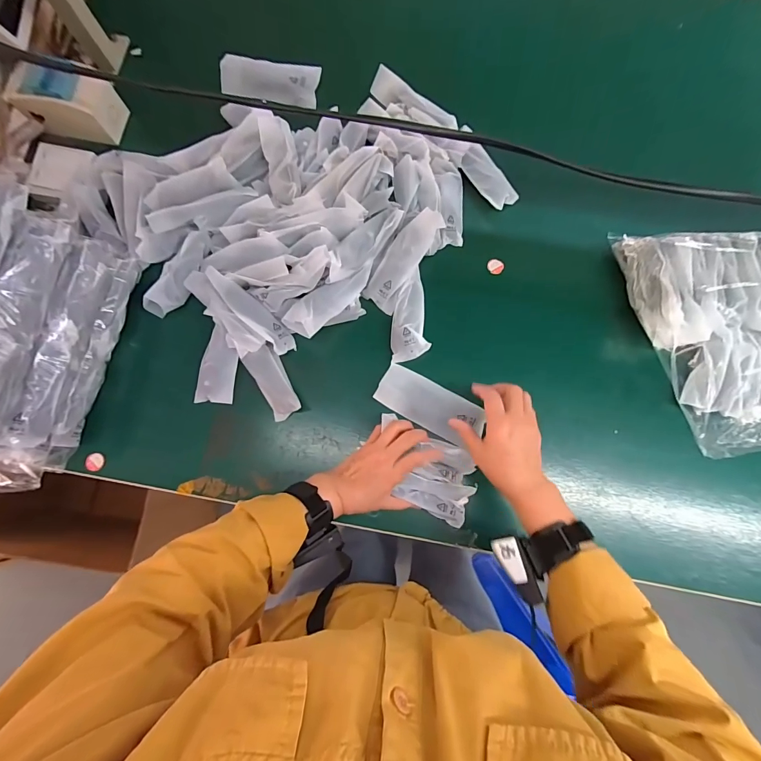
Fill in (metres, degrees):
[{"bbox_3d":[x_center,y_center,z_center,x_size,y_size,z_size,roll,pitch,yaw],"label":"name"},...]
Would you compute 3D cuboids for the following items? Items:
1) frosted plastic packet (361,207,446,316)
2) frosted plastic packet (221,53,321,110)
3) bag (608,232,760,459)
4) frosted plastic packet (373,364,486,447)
[{"bbox_3d":[0.032,-0.176,0.542,0.052,0.026,0.150,35,101,6],"label":"frosted plastic packet"},{"bbox_3d":[-0.184,-0.498,0.623,0.161,0.009,0.056,9,114,0],"label":"frosted plastic packet"},{"bbox_3d":[0.469,-0.065,0.520,0.198,0.086,0.321,-8,80,-1],"label":"bag"},{"bbox_3d":[0.068,0.034,0.518,0.146,0.009,0.063,25,81,7],"label":"frosted plastic packet"}]

